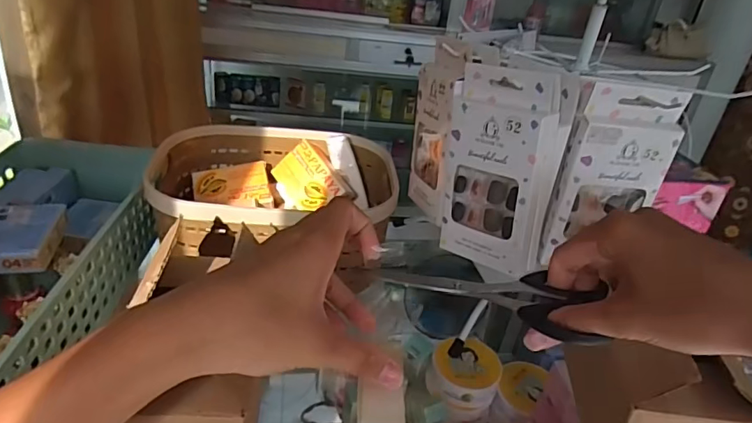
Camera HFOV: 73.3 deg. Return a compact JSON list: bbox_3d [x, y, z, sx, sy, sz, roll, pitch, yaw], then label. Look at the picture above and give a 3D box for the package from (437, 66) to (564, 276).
[{"bbox_3d":[0.084,-0.029,0.361,0.073,0.140,0.018,17,23,38],"label":"package"}]

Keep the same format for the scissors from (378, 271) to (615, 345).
[{"bbox_3d":[0.068,0.050,0.298,0.124,0.013,0.044,5,30,9],"label":"scissors"}]

